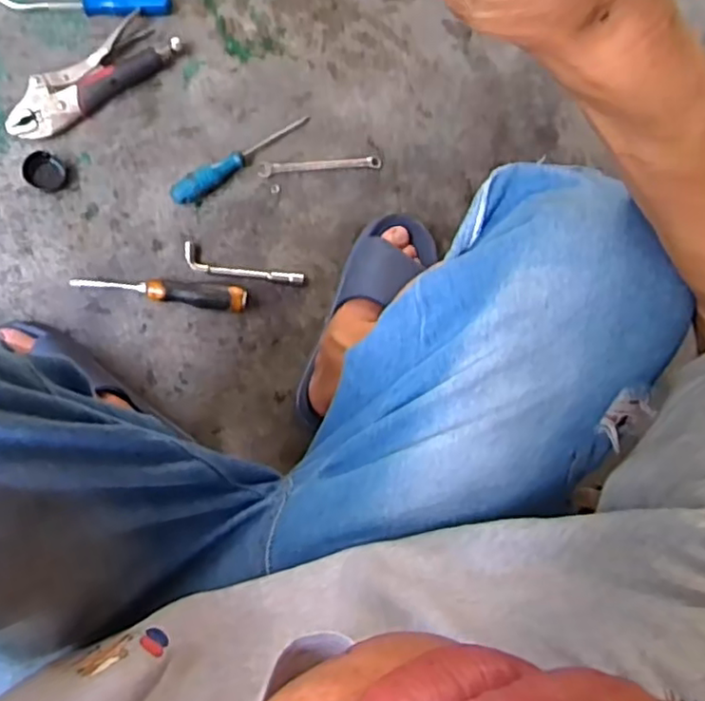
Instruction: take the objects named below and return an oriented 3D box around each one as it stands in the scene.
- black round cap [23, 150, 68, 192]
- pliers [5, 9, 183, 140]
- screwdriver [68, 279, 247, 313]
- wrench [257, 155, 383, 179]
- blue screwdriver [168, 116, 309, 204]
[{"bbox_3d":[-0.352,-0.205,0.708,0.043,0.017,0.041,1,83,-13],"label":"black round cap"},{"bbox_3d":[-0.307,-0.318,0.723,0.209,0.026,0.065,-40,93,-14],"label":"pliers"},{"bbox_3d":[-0.222,-0.072,0.717,0.195,0.033,0.029,9,82,-12],"label":"screwdriver"},{"bbox_3d":[-0.039,-0.234,0.782,0.156,0.009,0.019,-7,85,-14],"label":"wrench"},{"bbox_3d":[-0.132,-0.235,0.752,0.196,0.026,0.027,-36,92,-14],"label":"blue screwdriver"}]

